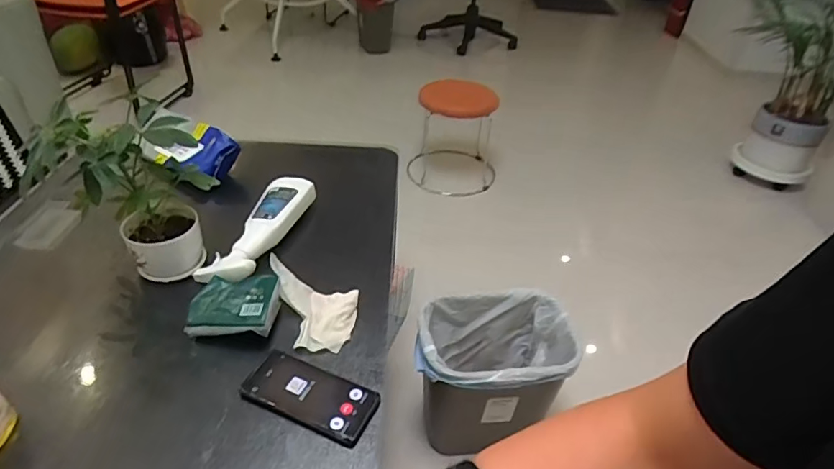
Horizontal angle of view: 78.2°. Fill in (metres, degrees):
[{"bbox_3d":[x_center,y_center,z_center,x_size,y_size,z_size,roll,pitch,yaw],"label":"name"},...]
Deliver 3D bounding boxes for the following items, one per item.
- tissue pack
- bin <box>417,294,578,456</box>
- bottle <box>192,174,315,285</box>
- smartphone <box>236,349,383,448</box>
[{"bbox_3d":[-0.256,0.100,0.723,0.111,0.040,0.089,2,37,-3],"label":"tissue pack"},{"bbox_3d":[0.152,0.307,1.070,0.309,0.325,0.229,4,37,0],"label":"bin"},{"bbox_3d":[-0.259,-0.018,0.867,0.089,0.049,0.257,14,38,13],"label":"bottle"},{"bbox_3d":[-0.135,0.201,0.647,0.165,0.018,0.078,17,39,16],"label":"smartphone"}]

